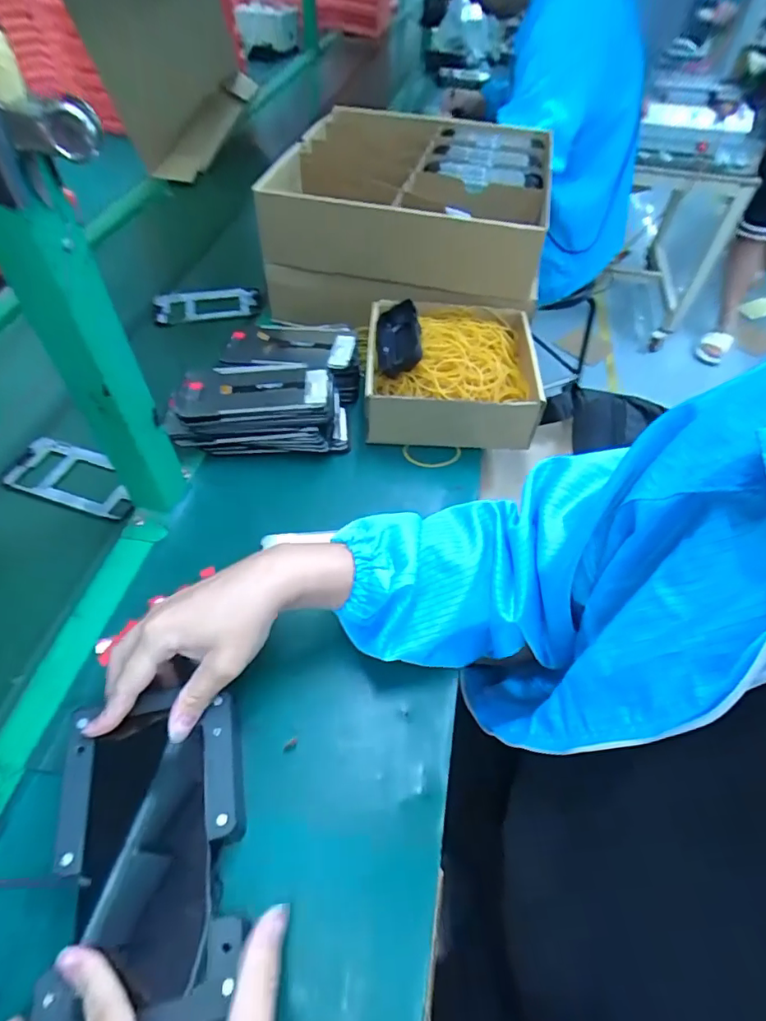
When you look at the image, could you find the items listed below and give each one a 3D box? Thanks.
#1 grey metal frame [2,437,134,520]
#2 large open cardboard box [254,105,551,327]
[{"bbox_3d":[-0.338,-0.040,0.564,0.154,0.009,0.078,15,52,9],"label":"grey metal frame"},{"bbox_3d":[0.038,-0.419,0.754,0.359,0.181,0.362,9,52,4],"label":"large open cardboard box"}]

